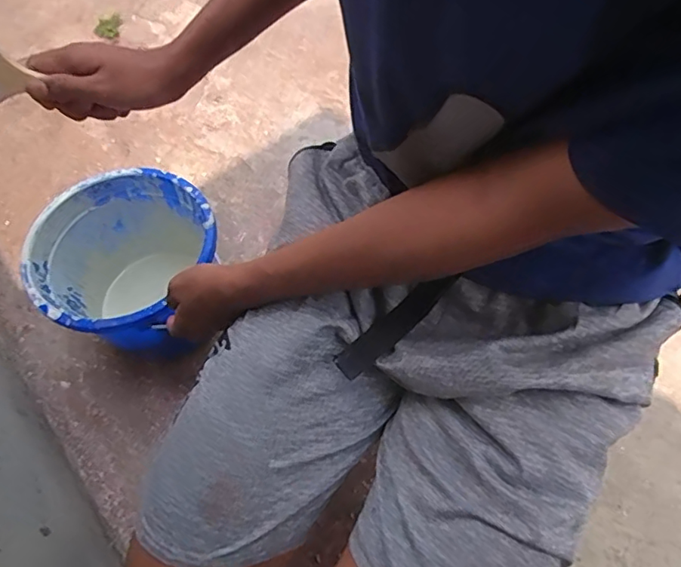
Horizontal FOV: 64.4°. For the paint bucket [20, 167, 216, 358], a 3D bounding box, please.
[{"bbox_3d":[-0.273,0.003,0.754,0.223,0.225,0.224,0,59,-1],"label":"paint bucket"}]

